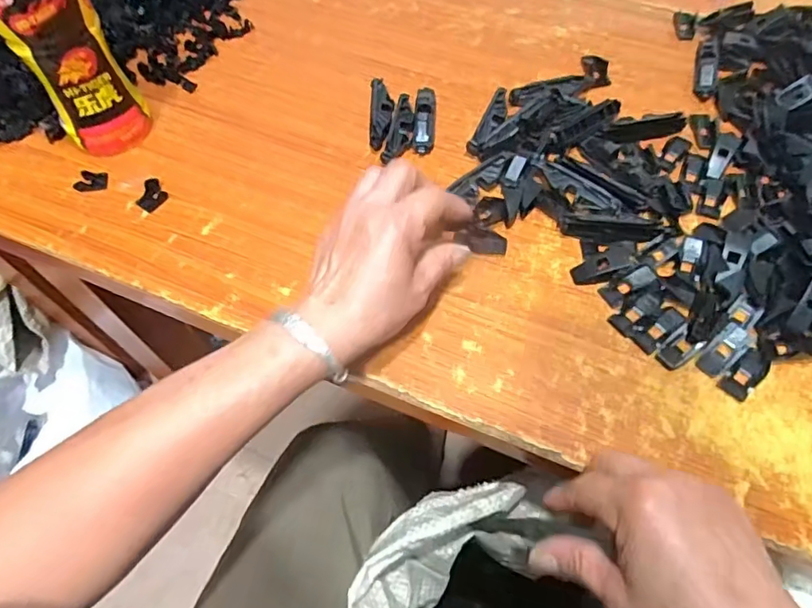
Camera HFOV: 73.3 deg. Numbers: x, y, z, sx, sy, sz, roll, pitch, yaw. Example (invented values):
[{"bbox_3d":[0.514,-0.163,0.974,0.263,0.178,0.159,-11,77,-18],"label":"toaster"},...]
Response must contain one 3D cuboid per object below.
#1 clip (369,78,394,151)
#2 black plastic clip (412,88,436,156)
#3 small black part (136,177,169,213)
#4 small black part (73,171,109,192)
[{"bbox_3d":[-0.022,-0.173,0.490,0.020,0.012,0.081,-1,61,0],"label":"clip"},{"bbox_3d":[0.018,-0.169,0.485,0.019,0.019,0.080,4,61,2],"label":"black plastic clip"},{"bbox_3d":[-0.209,-0.090,0.449,0.020,0.011,0.025,35,66,18],"label":"small black part"},{"bbox_3d":[-0.266,-0.105,0.461,0.023,0.011,0.021,-6,61,-3],"label":"small black part"}]

